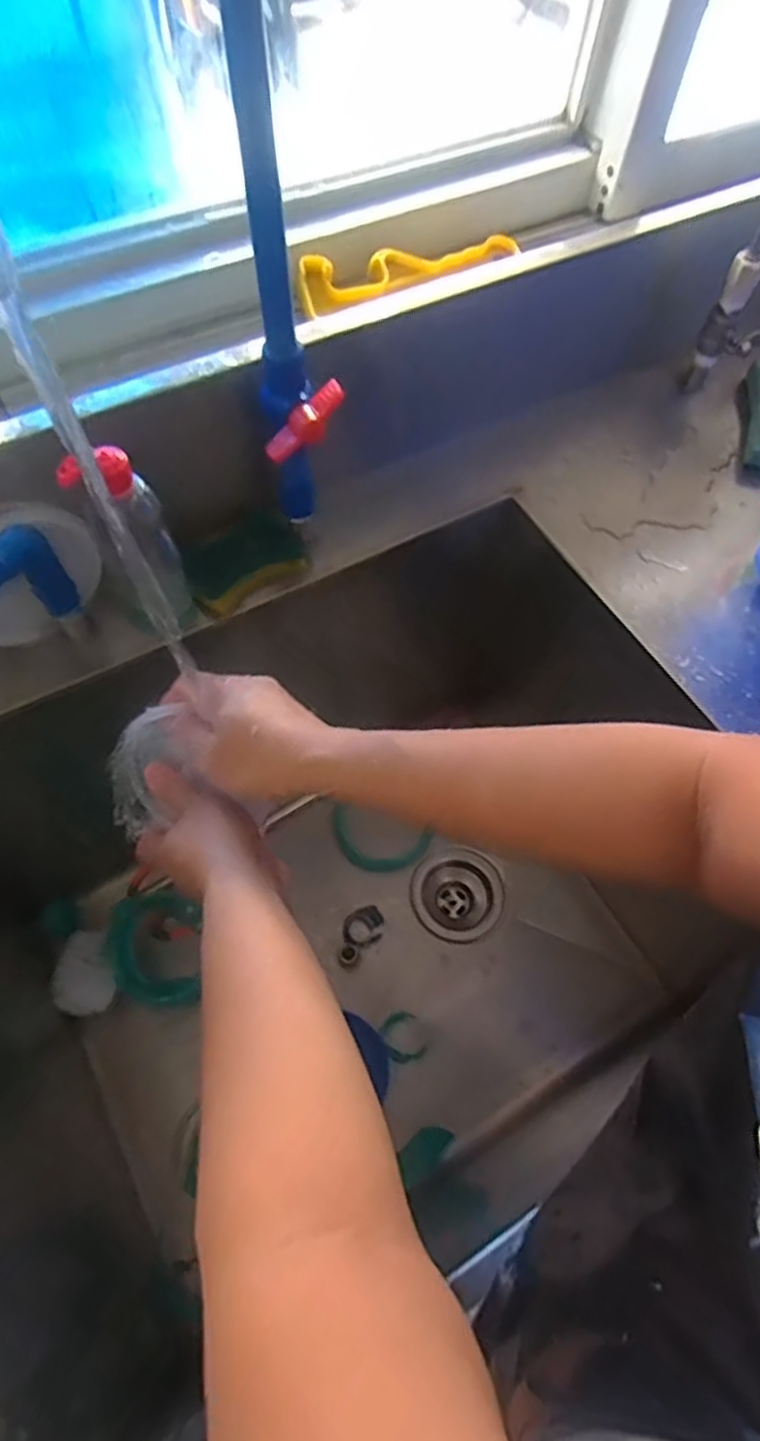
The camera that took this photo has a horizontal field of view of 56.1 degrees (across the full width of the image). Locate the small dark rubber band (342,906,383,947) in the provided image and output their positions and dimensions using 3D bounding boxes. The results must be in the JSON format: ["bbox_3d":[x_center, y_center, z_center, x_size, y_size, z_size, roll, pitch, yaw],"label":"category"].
[{"bbox_3d":[-0.019,0.246,0.848,0.052,0.008,0.039,-26,66,-16],"label":"small dark rubber band"}]

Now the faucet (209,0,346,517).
[{"bbox_3d":[-0.059,-0.283,0.376,0.050,0.456,0.045,-5,62,-5],"label":"faucet"}]

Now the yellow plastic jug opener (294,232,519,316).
[{"bbox_3d":[0.026,-0.377,0.584,0.198,0.022,0.034,-24,65,-15],"label":"yellow plastic jug opener"}]

